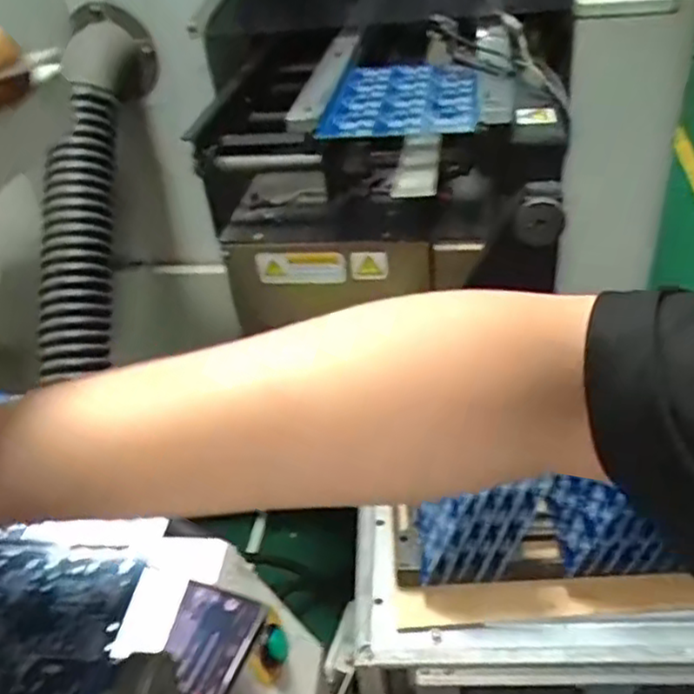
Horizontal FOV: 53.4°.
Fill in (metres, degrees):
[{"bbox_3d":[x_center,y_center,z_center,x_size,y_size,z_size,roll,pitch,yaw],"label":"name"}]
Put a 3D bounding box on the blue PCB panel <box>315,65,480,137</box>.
[{"bbox_3d":[0.055,-0.239,0.647,0.136,0.015,0.183,2,39,12],"label":"blue PCB panel"}]

